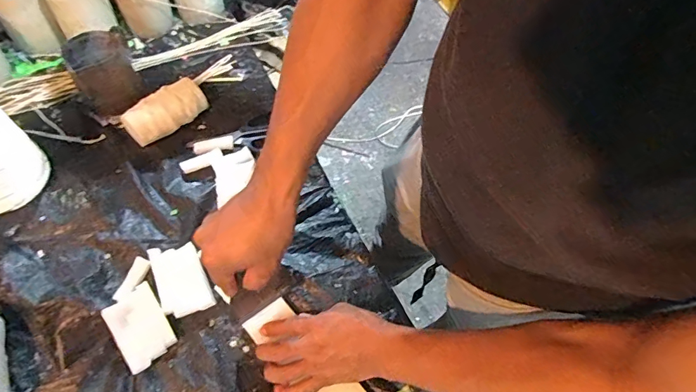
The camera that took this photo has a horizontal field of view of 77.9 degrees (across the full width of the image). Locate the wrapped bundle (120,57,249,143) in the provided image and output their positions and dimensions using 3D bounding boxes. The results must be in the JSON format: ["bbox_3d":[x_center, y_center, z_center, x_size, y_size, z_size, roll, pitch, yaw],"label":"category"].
[{"bbox_3d":[-0.293,-0.137,0.691,0.130,0.045,0.068,-36,67,-22],"label":"wrapped bundle"}]

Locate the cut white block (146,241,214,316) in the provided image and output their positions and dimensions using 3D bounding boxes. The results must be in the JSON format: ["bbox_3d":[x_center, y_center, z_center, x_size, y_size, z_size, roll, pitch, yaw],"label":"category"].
[{"bbox_3d":[-0.226,0.110,0.581,0.062,0.013,0.102,-21,62,-15],"label":"cut white block"}]

